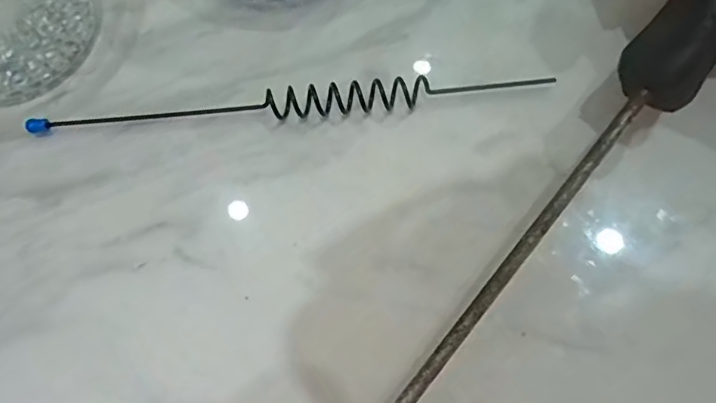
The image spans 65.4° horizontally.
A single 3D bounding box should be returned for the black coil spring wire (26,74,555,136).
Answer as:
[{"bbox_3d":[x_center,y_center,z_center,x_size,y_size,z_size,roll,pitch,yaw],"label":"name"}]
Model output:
[{"bbox_3d":[-0.028,-0.038,0.208,0.190,0.008,0.013,-5,70,0],"label":"black coil spring wire"}]

